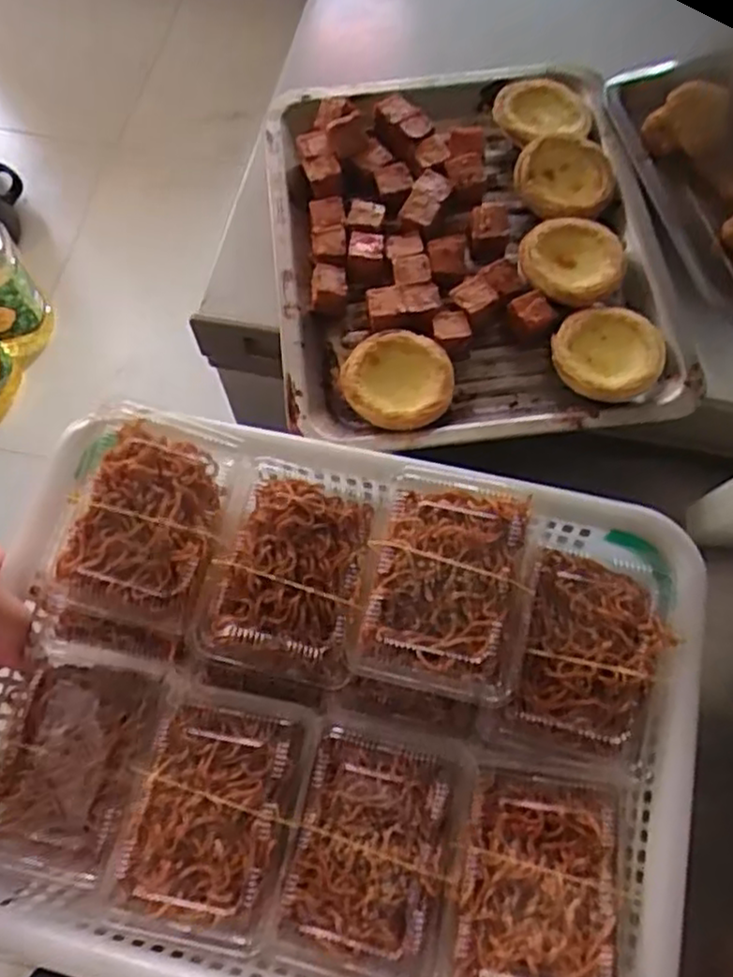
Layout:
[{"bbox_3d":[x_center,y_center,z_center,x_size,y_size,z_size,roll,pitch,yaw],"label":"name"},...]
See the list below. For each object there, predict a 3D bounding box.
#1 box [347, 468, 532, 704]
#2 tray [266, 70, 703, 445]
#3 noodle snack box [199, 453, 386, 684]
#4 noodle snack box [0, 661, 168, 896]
[{"bbox_3d":[0.043,0.053,0.402,0.084,0.043,0.114,12,69,4],"label":"box"},{"bbox_3d":[0.071,-0.179,0.527,0.266,0.034,0.316,-6,69,-3],"label":"tray"},{"bbox_3d":[-0.040,0.046,0.410,0.082,0.038,0.122,10,69,4],"label":"noodle snack box"},{"bbox_3d":[-0.161,0.150,0.397,0.090,0.036,0.111,8,69,3],"label":"noodle snack box"}]

